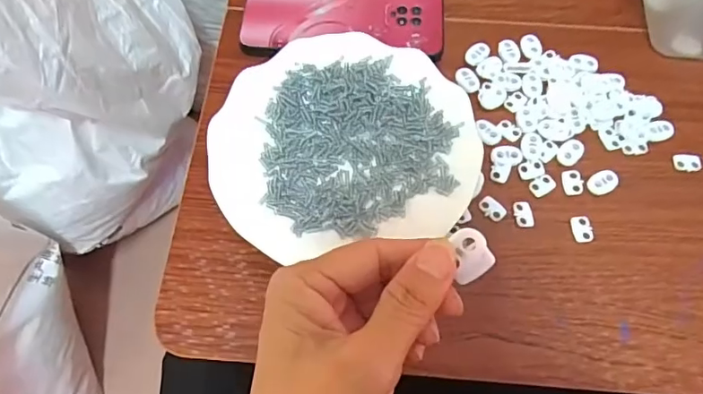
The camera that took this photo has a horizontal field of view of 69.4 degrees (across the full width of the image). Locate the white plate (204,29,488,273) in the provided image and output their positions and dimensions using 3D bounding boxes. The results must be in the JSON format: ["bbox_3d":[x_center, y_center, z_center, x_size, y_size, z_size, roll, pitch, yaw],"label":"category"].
[{"bbox_3d":[-0.006,-0.045,0.368,0.182,0.031,0.168,0,67,0],"label":"white plate"}]

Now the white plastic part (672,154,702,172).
[{"bbox_3d":[0.246,-0.025,0.370,0.018,0.004,0.013,3,67,1],"label":"white plastic part"}]

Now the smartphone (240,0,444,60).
[{"bbox_3d":[-0.006,-0.152,0.422,0.163,0.012,0.076,3,67,1],"label":"smartphone"}]

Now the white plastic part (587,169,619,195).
[{"bbox_3d":[0.180,-0.010,0.362,0.021,0.006,0.016,-26,69,-10],"label":"white plastic part"}]

